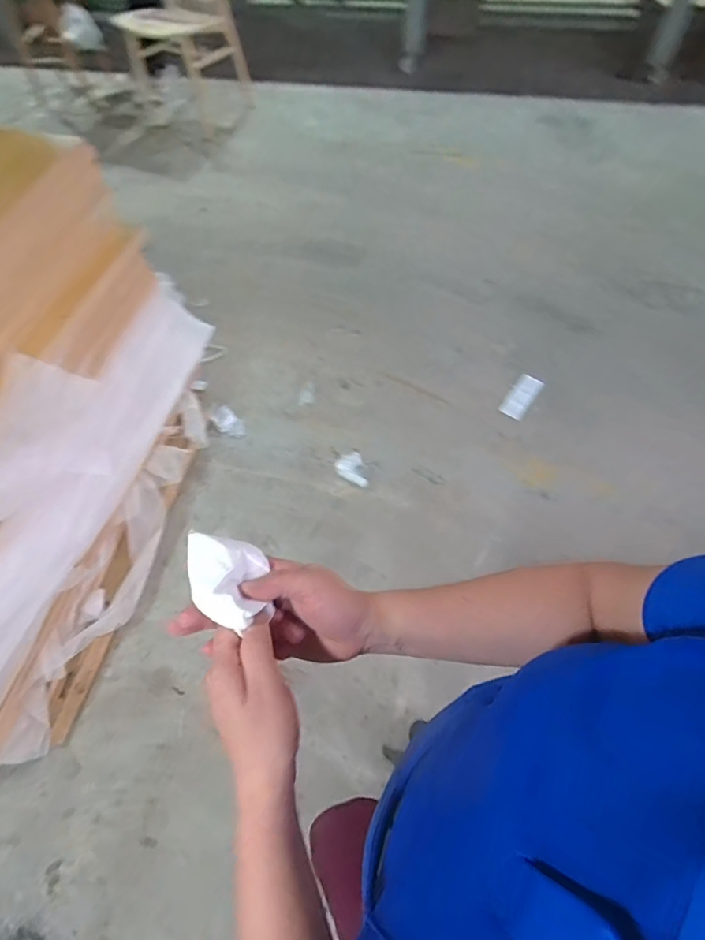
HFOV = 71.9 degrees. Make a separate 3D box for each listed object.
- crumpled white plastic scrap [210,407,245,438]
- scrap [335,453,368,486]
[{"bbox_3d":[-0.441,-0.166,1.733,0.079,0.021,0.169,-36,64,-18],"label":"crumpled white plastic scrap"},{"bbox_3d":[-0.004,0.002,1.645,0.094,0.011,0.130,-14,59,-6],"label":"scrap"}]

